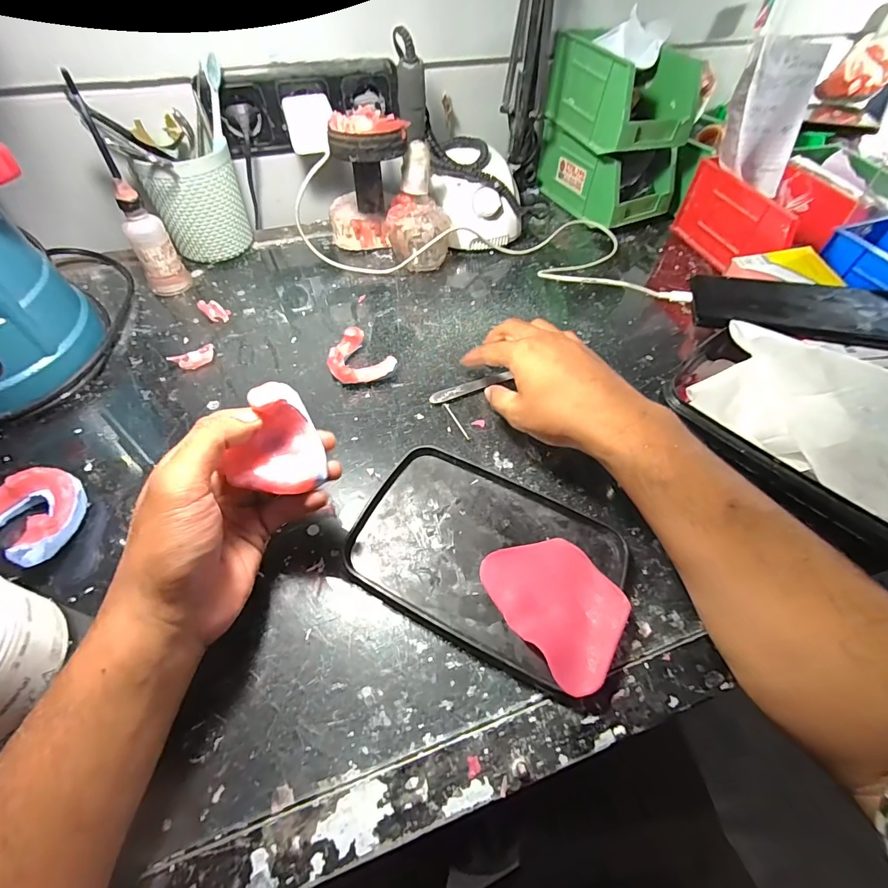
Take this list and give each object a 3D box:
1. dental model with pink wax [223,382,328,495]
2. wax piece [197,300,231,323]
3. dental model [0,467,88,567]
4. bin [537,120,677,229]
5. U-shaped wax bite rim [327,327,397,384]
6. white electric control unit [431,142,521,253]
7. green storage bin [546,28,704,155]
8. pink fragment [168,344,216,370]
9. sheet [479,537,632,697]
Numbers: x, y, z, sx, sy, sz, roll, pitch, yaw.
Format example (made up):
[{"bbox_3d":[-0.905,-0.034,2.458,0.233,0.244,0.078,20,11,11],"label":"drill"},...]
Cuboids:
[{"bbox_3d":[-0.099,-0.002,0.249,0.050,0.035,0.053,-17,56,-14],"label":"dental model with pink wax"},{"bbox_3d":[-0.238,-0.139,0.452,0.033,0.012,0.021,37,60,22],"label":"wax piece"},{"bbox_3d":[-0.286,0.047,0.305,0.074,0.030,0.059,22,56,13],"label":"dental model"},{"bbox_3d":[0.214,-0.365,0.589,0.102,0.083,0.168,-23,58,-18],"label":"bin"},{"bbox_3d":[-0.080,-0.077,0.406,0.060,0.023,0.051,38,61,23],"label":"U-shaped wax bite rim"},{"bbox_3d":[0.043,-0.297,0.534,0.102,0.085,0.107,-20,57,-16],"label":"white electric control unit"},{"bbox_3d":[0.211,-0.418,0.516,0.095,0.079,0.170,-16,56,-14],"label":"green storage bin"},{"bbox_3d":[-0.235,-0.080,0.409,0.038,0.014,0.014,-30,61,-22],"label":"pink fragment"},{"bbox_3d":[0.075,0.102,0.283,0.069,0.018,0.094,-26,59,-20],"label":"sheet"}]

